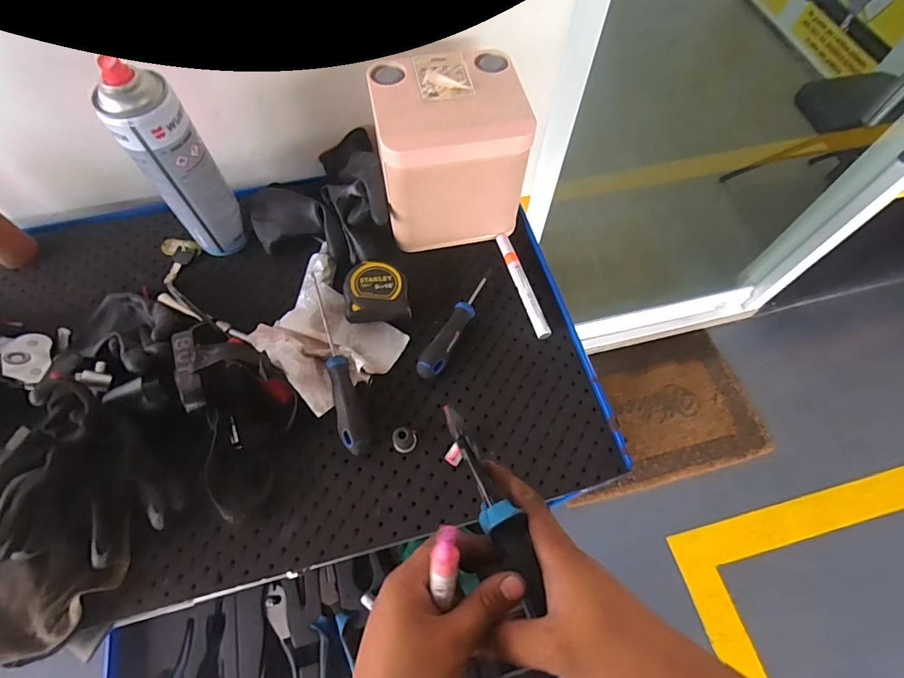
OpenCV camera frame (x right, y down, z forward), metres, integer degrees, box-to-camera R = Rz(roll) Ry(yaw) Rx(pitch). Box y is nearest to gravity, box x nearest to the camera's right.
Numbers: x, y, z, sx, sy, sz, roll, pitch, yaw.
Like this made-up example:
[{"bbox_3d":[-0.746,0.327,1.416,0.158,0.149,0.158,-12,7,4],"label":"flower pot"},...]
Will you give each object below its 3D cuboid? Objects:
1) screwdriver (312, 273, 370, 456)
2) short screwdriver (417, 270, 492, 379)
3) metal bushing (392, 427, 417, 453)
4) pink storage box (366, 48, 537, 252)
[{"bbox_3d":[-0.118,0.024,0.470,0.025,0.032,0.192,-15,65,-8],"label":"screwdriver"},{"bbox_3d":[0.007,-0.021,0.500,0.025,0.021,0.151,25,67,11],"label":"short screwdriver"},{"bbox_3d":[-0.047,0.099,0.441,0.021,0.024,0.020,10,64,4],"label":"metal bushing"},{"bbox_3d":[-0.004,-0.209,0.514,0.157,0.148,0.141,-13,65,-7],"label":"pink storage box"}]

